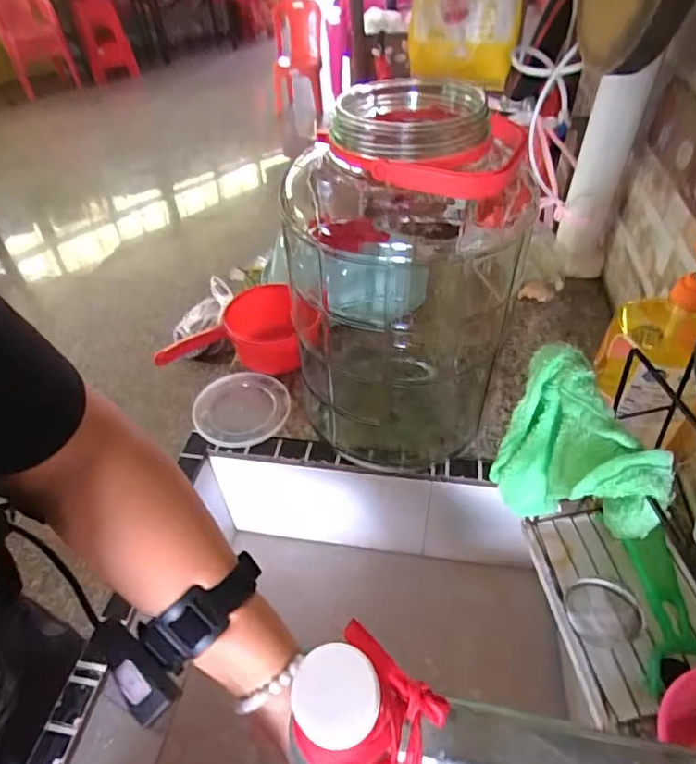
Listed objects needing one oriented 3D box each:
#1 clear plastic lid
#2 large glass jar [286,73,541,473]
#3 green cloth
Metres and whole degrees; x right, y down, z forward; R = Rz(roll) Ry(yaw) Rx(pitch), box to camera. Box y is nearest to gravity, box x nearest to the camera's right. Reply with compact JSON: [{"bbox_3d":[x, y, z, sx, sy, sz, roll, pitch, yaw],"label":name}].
[{"bbox_3d":[-0.153,0.036,0.725,0.135,0.011,0.127,-1,44,1],"label":"clear plastic lid"},{"bbox_3d":[0.066,-0.117,0.613,0.237,0.390,0.277,6,45,9],"label":"large glass jar"},{"bbox_3d":[0.167,0.078,0.409,0.044,0.177,0.144,-11,45,-8],"label":"green cloth"}]

